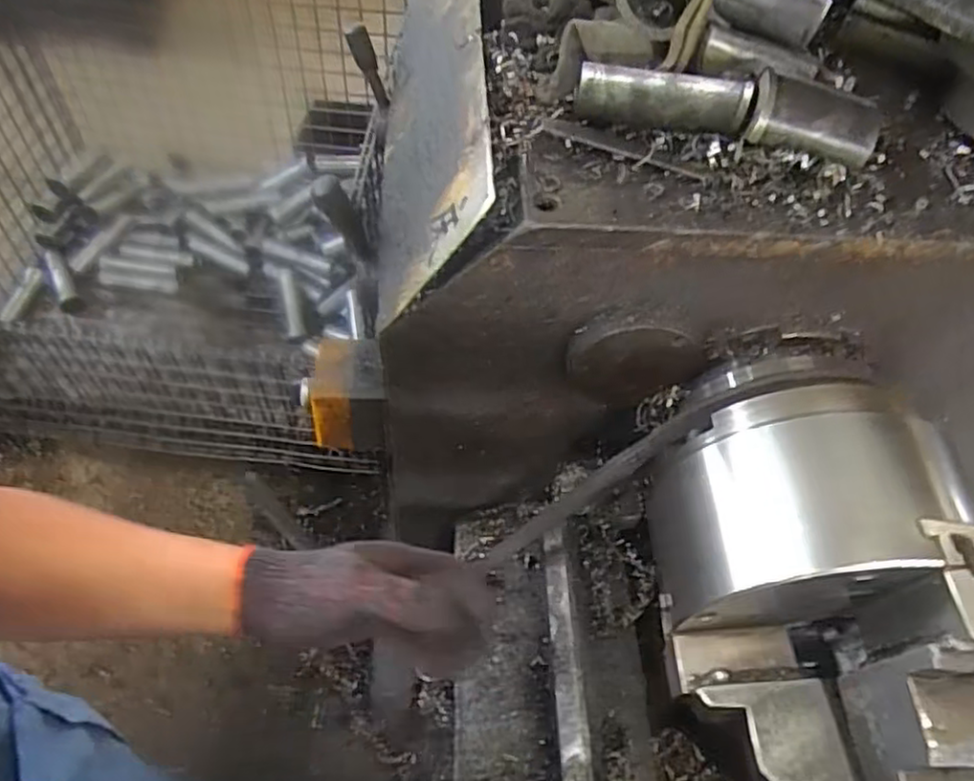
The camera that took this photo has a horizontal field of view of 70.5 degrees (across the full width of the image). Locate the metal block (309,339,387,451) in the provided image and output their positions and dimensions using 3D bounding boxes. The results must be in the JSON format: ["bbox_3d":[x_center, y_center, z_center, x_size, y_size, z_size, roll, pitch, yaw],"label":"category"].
[{"bbox_3d":[-0.123,0.003,0.633,0.067,0.070,0.080,2,54,-3],"label":"metal block"}]

